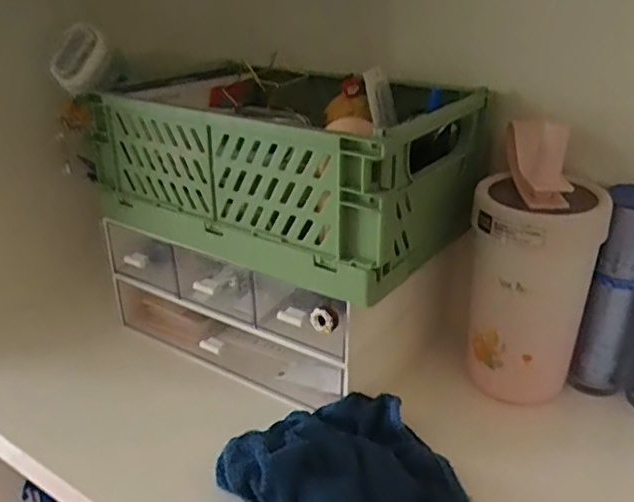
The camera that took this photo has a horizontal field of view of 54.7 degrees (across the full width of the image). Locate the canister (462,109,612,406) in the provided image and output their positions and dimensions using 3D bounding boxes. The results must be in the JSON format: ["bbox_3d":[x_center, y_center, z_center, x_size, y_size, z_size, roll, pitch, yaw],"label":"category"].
[{"bbox_3d":[0.140,0.015,0.417,0.090,0.176,0.071,12,29,25],"label":"canister"}]

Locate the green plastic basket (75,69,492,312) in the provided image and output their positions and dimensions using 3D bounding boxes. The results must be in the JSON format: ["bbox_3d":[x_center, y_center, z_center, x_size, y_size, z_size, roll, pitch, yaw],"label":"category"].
[{"bbox_3d":[-0.023,-0.067,0.451,0.262,0.099,0.154,17,32,33],"label":"green plastic basket"}]

